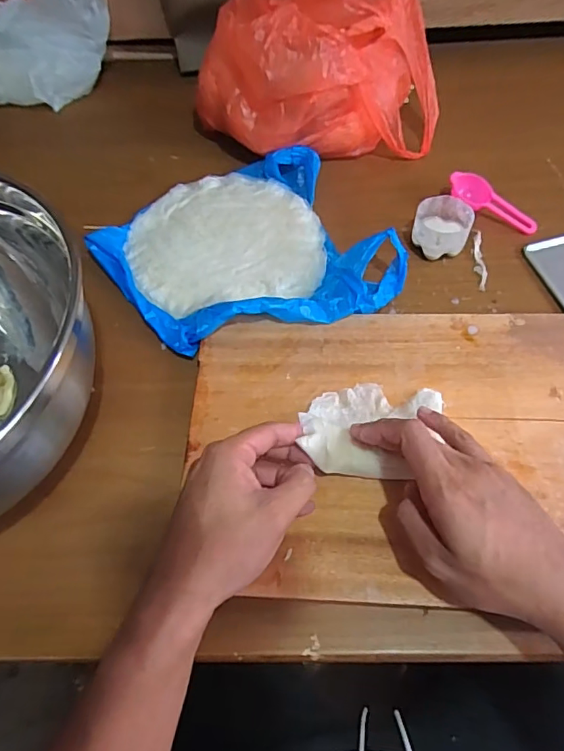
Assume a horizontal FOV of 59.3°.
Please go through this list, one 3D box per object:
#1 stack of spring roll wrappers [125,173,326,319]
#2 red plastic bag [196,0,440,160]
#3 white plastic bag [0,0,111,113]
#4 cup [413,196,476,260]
[{"bbox_3d":[-0.063,-0.154,0.546,0.205,0.021,0.198,-9,62,-1],"label":"stack of spring roll wrappers"},{"bbox_3d":[0.040,-0.358,0.567,0.282,0.154,0.187,5,62,6],"label":"red plastic bag"},{"bbox_3d":[-0.346,-0.447,0.667,0.212,0.131,0.115,5,62,7],"label":"white plastic bag"},{"bbox_3d":[0.166,-0.152,0.516,0.056,0.037,0.057,-2,62,3],"label":"cup"}]

